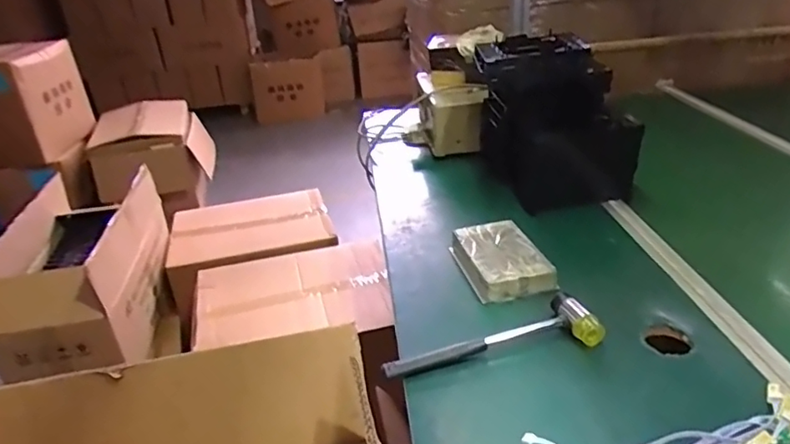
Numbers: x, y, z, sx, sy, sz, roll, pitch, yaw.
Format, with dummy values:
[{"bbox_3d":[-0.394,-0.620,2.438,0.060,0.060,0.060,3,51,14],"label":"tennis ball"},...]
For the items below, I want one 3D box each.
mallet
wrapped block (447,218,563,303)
[{"bbox_3d":[0.117,0.150,0.697,0.264,0.036,0.078,-12,29,-15],"label":"mallet"},{"bbox_3d":[0.157,0.061,0.862,0.108,0.046,0.170,-8,28,-8],"label":"wrapped block"}]

